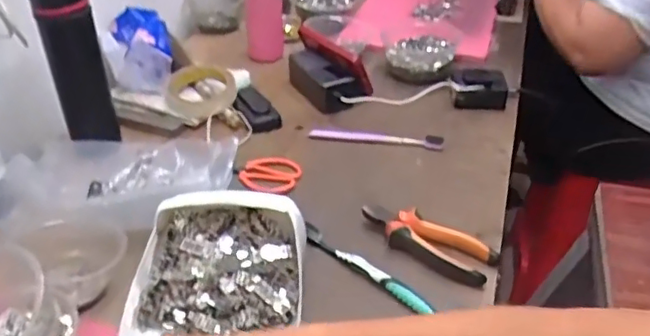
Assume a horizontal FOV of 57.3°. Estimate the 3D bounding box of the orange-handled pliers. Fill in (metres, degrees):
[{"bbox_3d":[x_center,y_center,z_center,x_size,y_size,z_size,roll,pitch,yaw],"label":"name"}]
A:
[{"bbox_3d":[0.107,0.072,0.631,0.148,0.020,0.060,28,44,35],"label":"orange-handled pliers"}]

